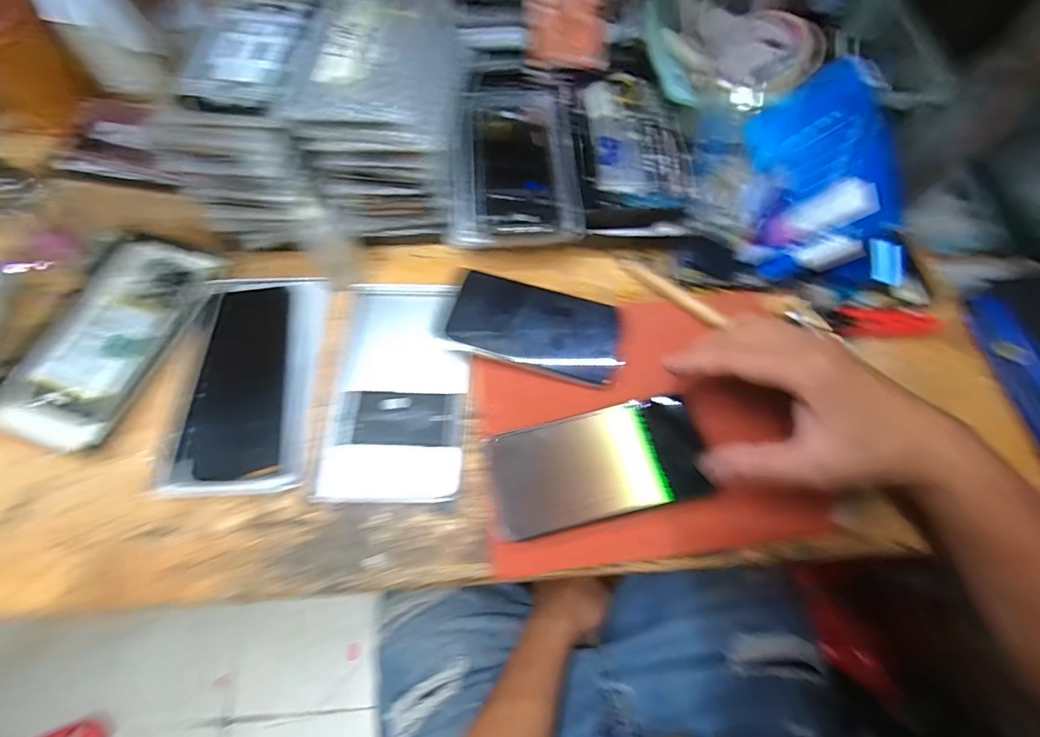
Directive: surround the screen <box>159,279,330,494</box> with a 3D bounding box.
[{"bbox_3d":[-0.215,0.006,0.381,0.104,0.013,0.178,-2,65,-1],"label":"screen"}]

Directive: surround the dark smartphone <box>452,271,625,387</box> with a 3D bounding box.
[{"bbox_3d":[0.014,-0.033,0.390,0.137,0.016,0.068,15,75,4],"label":"dark smartphone"}]

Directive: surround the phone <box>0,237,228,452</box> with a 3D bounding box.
[{"bbox_3d":[-0.341,-0.031,0.399,0.107,0.007,0.191,14,66,6],"label":"phone"}]

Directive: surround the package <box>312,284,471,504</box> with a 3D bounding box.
[{"bbox_3d":[-0.094,0.011,0.373,0.104,0.021,0.178,2,65,1],"label":"package"}]

